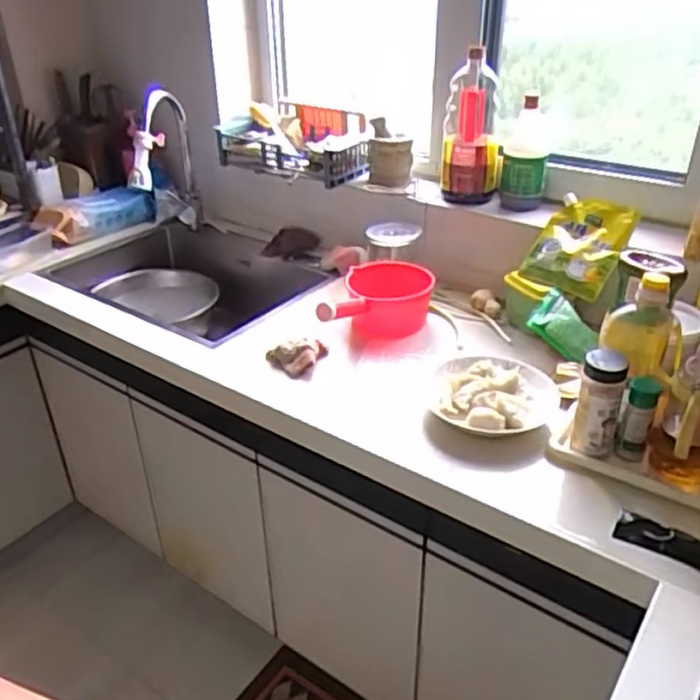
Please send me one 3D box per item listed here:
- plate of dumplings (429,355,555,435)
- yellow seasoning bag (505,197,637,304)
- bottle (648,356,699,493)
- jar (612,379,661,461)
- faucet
[{"bbox_3d":[0.225,0.071,1.089,0.180,0.057,0.201,21,36,31],"label":"plate of dumplings"},{"bbox_3d":[0.423,-0.188,1.283,0.167,0.249,0.044,32,-3,29],"label":"yellow seasoning bag"},{"bbox_3d":[0.455,0.096,0.900,0.084,0.157,0.104,19,35,29],"label":"bottle"},{"bbox_3d":[0.402,0.099,0.947,0.040,0.122,0.042,14,33,23],"label":"jar"},{"bbox_3d":[-0.464,-0.469,1.702,0.077,0.362,0.290,0,22,22],"label":"faucet"}]

